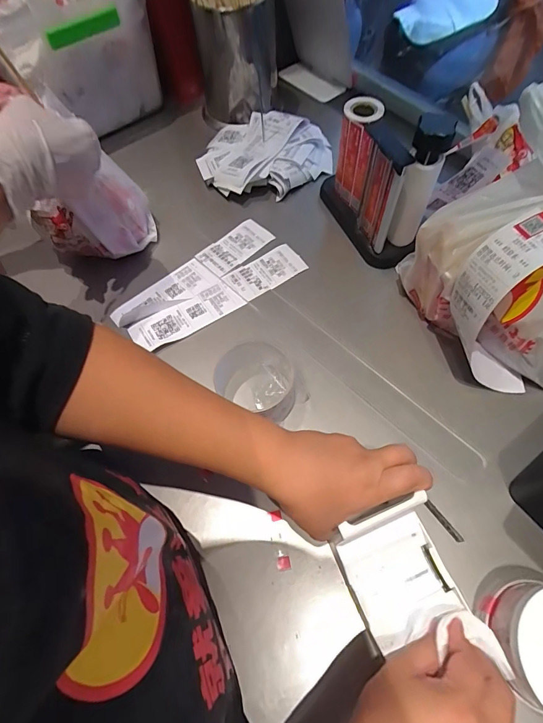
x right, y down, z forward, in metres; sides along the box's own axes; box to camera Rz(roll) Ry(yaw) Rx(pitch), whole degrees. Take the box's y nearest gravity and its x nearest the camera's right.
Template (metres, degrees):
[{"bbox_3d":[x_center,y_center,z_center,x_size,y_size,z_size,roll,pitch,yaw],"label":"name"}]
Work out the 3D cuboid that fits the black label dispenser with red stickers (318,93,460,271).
[{"bbox_3d":[0.131,-0.242,0.479,0.066,0.163,0.177,-22,65,-9],"label":"black label dispenser with red stickers"}]

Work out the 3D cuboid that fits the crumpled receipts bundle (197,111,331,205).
[{"bbox_3d":[-0.008,-0.326,0.592,0.204,0.048,0.149,-2,63,2],"label":"crumpled receipts bundle"}]

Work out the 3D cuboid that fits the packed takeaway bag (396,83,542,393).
[{"bbox_3d":[0.242,-0.093,0.373,0.134,0.193,0.206,-17,64,-6],"label":"packed takeaway bag"}]

